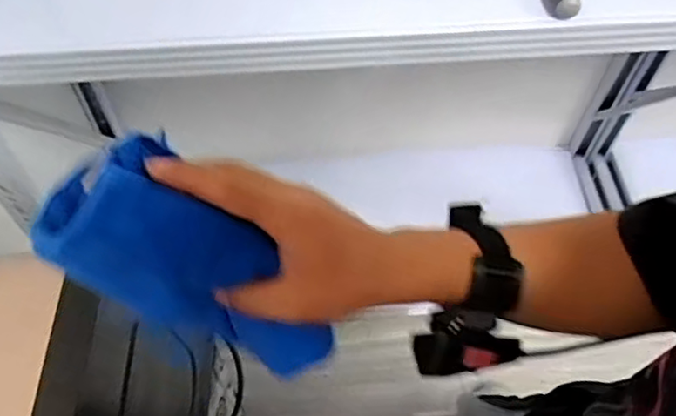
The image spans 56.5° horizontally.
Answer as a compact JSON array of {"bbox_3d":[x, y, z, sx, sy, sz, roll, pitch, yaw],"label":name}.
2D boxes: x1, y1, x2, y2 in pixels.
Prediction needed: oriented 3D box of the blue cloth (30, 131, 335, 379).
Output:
[{"bbox_3d":[-0.084,0.038,0.367,0.170,0.089,0.071,41,57,-22],"label":"blue cloth"}]

